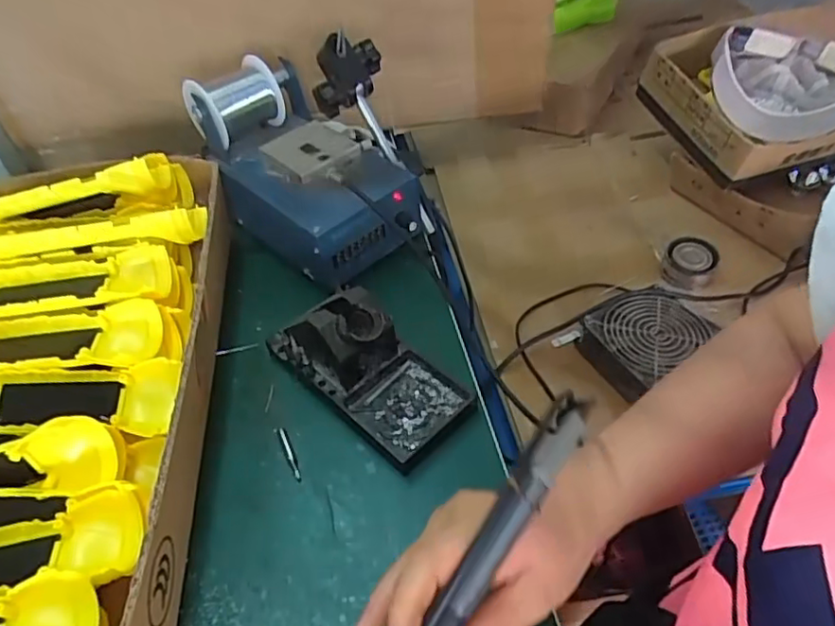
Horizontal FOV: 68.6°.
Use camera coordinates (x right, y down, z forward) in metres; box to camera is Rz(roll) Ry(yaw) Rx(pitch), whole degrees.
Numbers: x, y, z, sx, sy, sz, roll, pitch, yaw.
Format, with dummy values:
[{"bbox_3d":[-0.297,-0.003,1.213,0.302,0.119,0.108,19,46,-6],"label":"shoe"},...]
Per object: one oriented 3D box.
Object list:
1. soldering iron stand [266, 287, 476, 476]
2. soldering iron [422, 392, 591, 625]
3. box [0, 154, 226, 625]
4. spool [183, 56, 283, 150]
[{"bbox_3d":[-0.039,0.030,0.434,0.151,0.072,0.073,32,56,30],"label":"soldering iron stand"},{"bbox_3d":[0.012,0.119,0.248,0.015,0.022,0.207,30,77,29],"label":"soldering iron"},{"bbox_3d":[-0.256,0.042,0.426,0.225,0.091,0.422,-7,46,-2],"label":"box"},{"bbox_3d":[-0.163,-0.188,0.556,0.067,0.065,0.067,29,55,28],"label":"spool"}]

